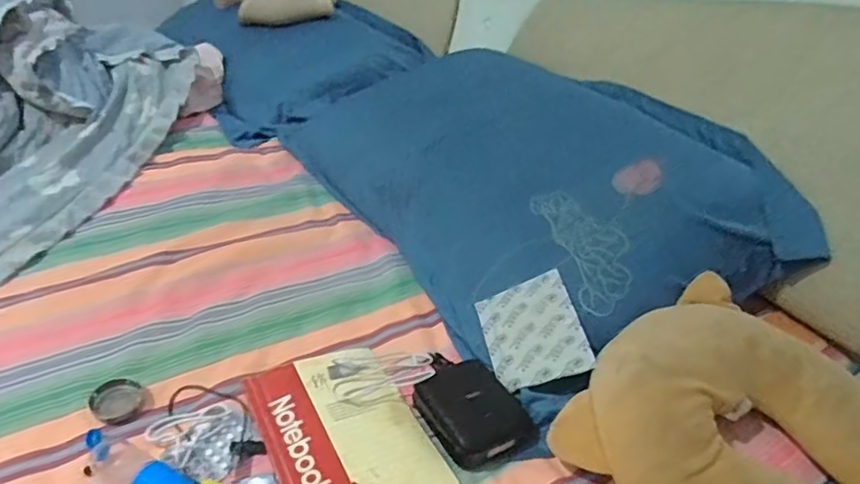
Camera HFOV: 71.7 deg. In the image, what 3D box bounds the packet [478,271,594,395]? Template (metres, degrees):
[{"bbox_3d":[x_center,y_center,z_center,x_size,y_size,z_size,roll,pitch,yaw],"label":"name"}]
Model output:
[{"bbox_3d":[0.105,0.094,0.621,0.100,0.010,0.126,-28,42,14],"label":"packet"}]

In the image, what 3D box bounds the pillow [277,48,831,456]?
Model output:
[{"bbox_3d":[0.106,-0.106,0.852,0.402,0.182,0.701,-15,39,-27],"label":"pillow"}]

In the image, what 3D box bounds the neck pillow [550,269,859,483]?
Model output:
[{"bbox_3d":[0.295,0.172,0.545,0.275,0.085,0.262,-26,45,-37],"label":"neck pillow"}]

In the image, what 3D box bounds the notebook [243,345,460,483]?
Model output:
[{"bbox_3d":[-0.079,0.176,0.553,0.138,0.018,0.194,-14,39,-26],"label":"notebook"}]

